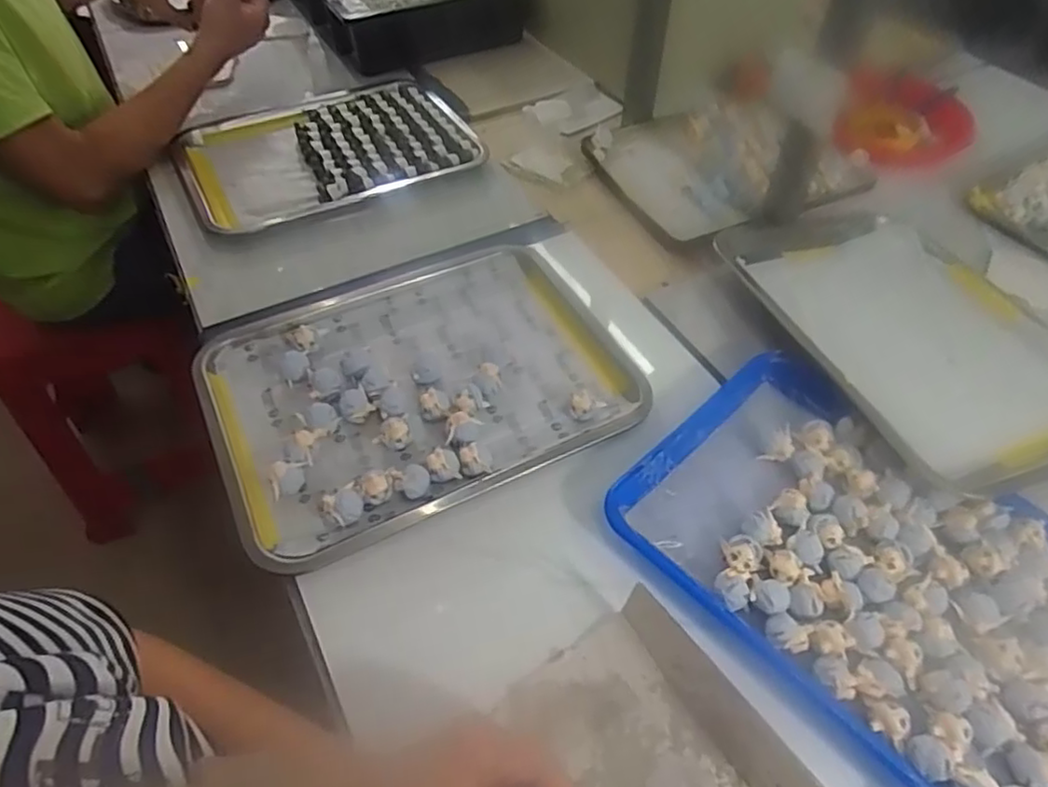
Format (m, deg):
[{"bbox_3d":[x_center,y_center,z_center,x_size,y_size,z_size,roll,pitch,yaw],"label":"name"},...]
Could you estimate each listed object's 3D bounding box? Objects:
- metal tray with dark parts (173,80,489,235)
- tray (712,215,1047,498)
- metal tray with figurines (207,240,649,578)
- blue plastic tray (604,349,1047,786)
[{"bbox_3d":[-0.252,-0.324,0.835,0.351,0.031,0.261,-18,55,-14],"label":"metal tray with dark parts"},{"bbox_3d":[0.380,-0.065,0.627,0.269,0.034,0.360,-15,52,-12],"label":"tray"},{"bbox_3d":[-0.094,-0.015,0.595,0.359,0.024,0.275,-21,54,-17],"label":"metal tray with figurines"},{"bbox_3d":[0.255,0.123,0.478,0.240,0.026,0.336,-36,59,-26],"label":"blue plastic tray"}]

